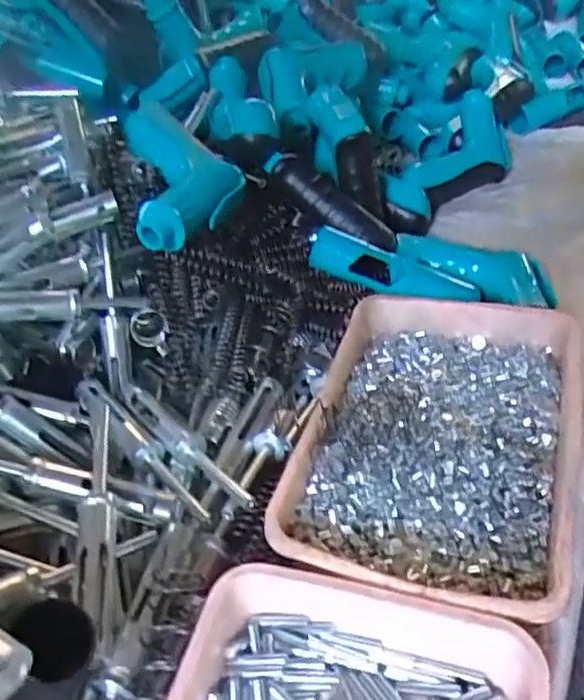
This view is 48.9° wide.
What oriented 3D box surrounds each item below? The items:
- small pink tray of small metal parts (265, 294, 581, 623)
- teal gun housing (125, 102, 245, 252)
[{"bbox_3d":[0.081,0.045,0.354,0.133,0.034,0.202,10,44,18],"label":"small pink tray of small metal parts"},{"bbox_3d":[-0.075,-0.124,0.438,0.071,0.039,0.134,-14,42,-8],"label":"teal gun housing"}]

